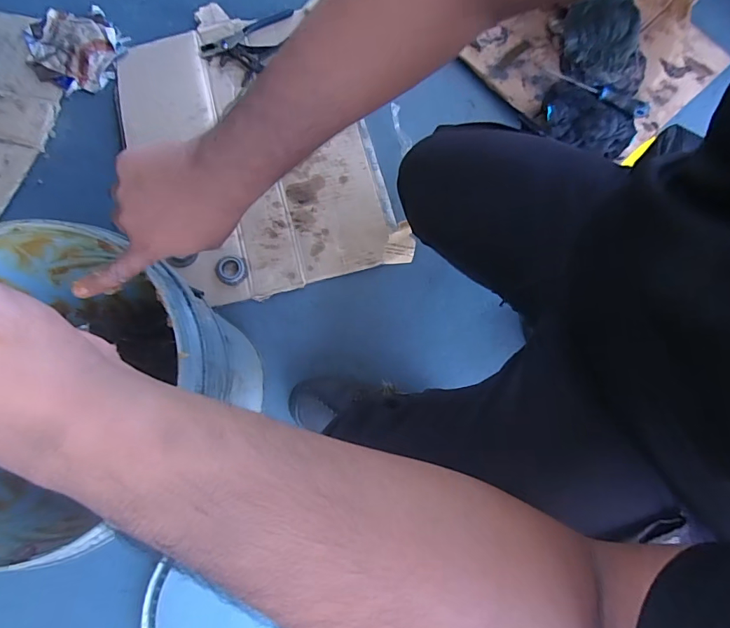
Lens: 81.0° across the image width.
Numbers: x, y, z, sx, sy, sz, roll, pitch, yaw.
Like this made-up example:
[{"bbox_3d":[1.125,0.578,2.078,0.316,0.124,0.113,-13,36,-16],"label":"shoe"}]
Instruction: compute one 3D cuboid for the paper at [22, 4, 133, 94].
[{"bbox_3d":[-0.581,-0.534,0.857,0.176,0.034,0.176,41,81,10],"label":"paper"}]

